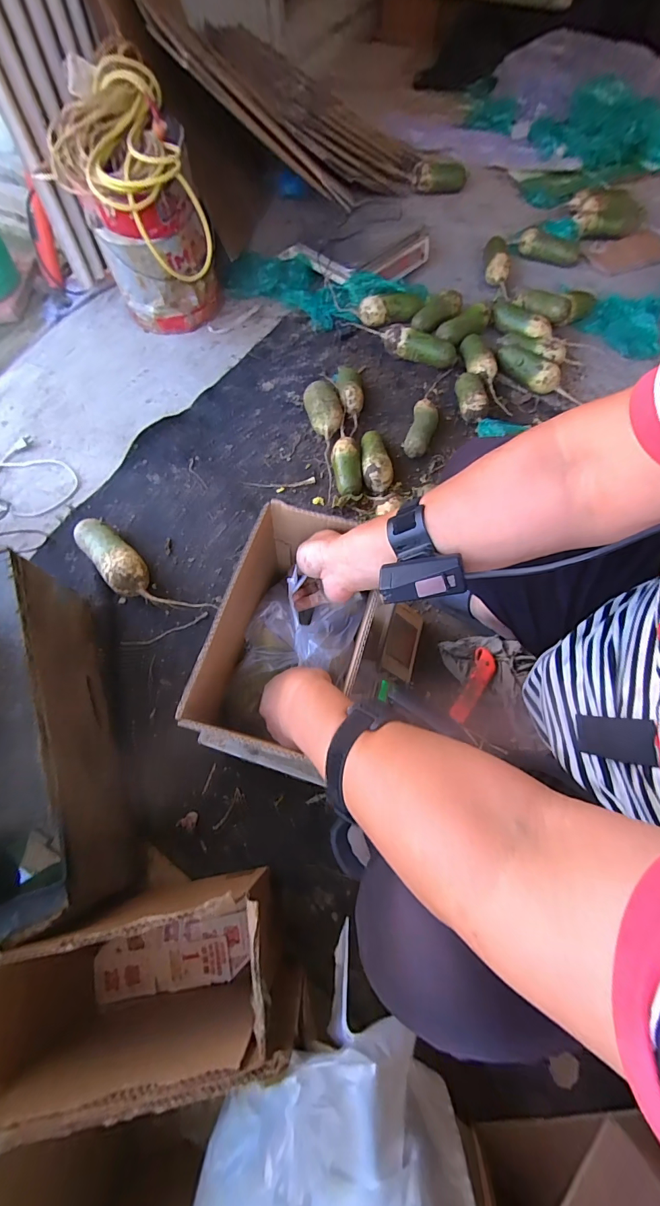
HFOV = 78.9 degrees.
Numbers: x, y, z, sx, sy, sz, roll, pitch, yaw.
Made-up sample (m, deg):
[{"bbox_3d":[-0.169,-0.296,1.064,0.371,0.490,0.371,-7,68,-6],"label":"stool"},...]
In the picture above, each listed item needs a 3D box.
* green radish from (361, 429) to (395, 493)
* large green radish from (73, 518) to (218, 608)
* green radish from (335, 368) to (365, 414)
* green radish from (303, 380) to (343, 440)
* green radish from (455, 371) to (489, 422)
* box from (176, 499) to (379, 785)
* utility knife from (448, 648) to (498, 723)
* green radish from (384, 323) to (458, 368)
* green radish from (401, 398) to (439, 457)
[{"bbox_3d":[0.107,-0.330,0.932,0.065,0.052,0.158,-3,67,-1],"label":"green radish"},{"bbox_3d":[-0.397,-0.058,0.815,0.327,0.084,0.096,35,72,14],"label":"large green radish"},{"bbox_3d":[0.051,-0.519,0.998,0.061,0.061,0.129,-5,67,-2],"label":"green radish"},{"bbox_3d":[-0.016,-0.462,0.970,0.086,0.080,0.137,-9,67,-4],"label":"green radish"},{"bbox_3d":[0.349,-0.509,0.993,0.058,0.061,0.135,-5,67,-2],"label":"green radish"},{"bbox_3d":[-0.039,0.029,0.481,0.138,0.133,0.235,15,72,6],"label":"box"},{"bbox_3d":[0.265,0.148,0.730,0.039,0.023,0.149,28,70,11],"label":"utility knife"},{"bbox_3d":[0.235,-0.669,1.053,0.201,0.069,0.060,19,68,8],"label":"green radish"},{"bbox_3d":[0.218,-0.418,0.956,0.065,0.053,0.158,19,68,8],"label":"green radish"}]

